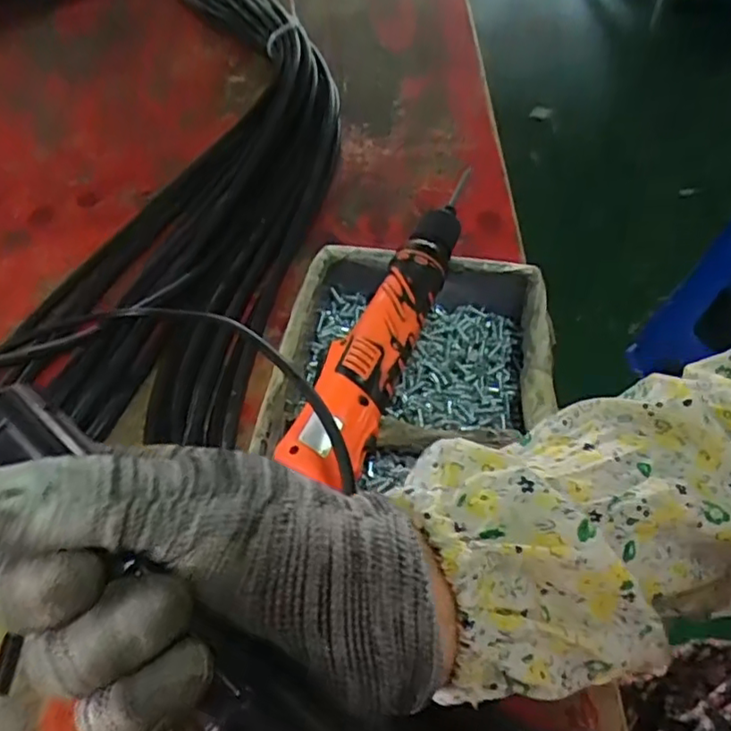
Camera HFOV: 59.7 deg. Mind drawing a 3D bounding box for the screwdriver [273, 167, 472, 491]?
[{"bbox_3d":[0.015,-0.034,0.420,0.045,0.036,0.236,18,55,14],"label":"screwdriver"}]

